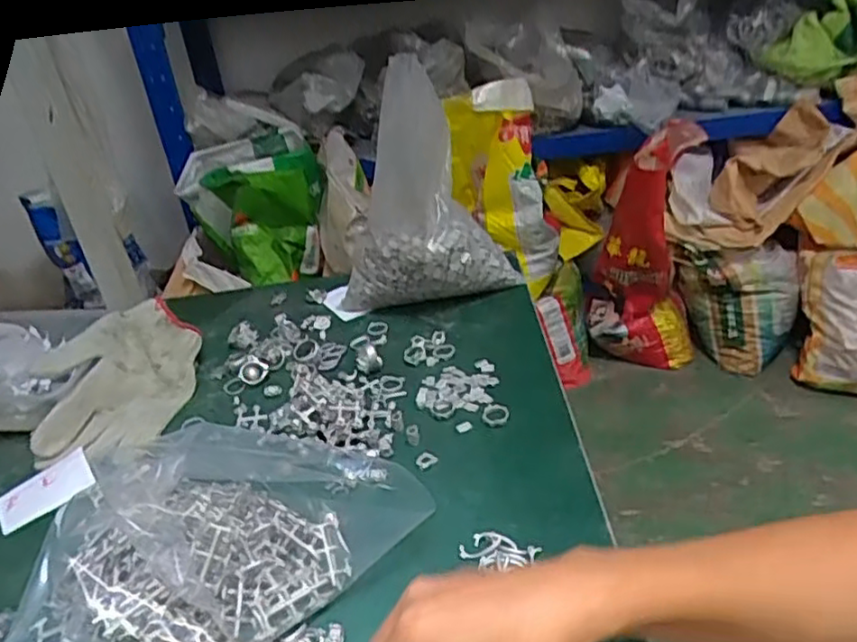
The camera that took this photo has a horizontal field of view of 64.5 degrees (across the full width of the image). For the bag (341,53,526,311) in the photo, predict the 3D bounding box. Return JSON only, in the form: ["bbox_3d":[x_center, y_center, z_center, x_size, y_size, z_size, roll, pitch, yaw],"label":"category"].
[{"bbox_3d":[-0.007,-0.126,0.702,0.183,0.239,0.090,-17,33,-17],"label":"bag"}]

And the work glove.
[{"bbox_3d":[-0.292,0.054,0.635,0.122,0.063,0.161,-7,32,0],"label":"work glove"}]

